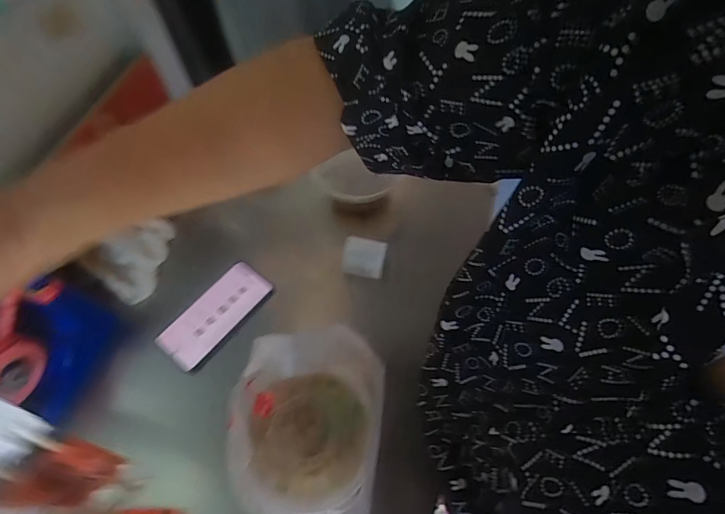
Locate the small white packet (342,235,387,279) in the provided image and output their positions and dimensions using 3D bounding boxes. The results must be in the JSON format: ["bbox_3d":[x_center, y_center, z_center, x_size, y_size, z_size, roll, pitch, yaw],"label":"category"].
[{"bbox_3d":[0.003,0.000,0.597,0.057,0.035,0.043,9,62,6],"label":"small white packet"}]

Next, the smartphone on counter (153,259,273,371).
[{"bbox_3d":[-0.203,0.077,0.579,0.075,0.014,0.157,33,67,17],"label":"smartphone on counter"}]

